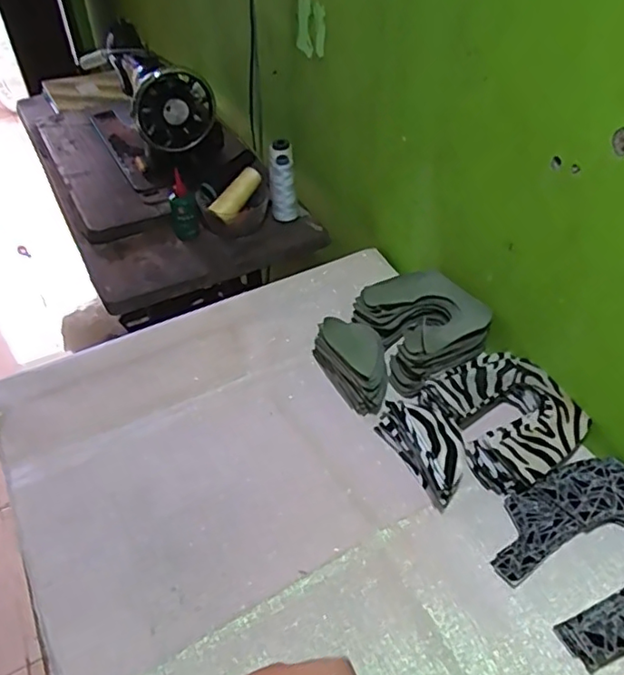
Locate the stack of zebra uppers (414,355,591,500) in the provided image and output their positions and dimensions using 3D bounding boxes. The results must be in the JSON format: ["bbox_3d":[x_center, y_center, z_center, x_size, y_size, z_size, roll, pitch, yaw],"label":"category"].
[{"bbox_3d":[0.226,0.090,0.691,0.136,0.039,0.165,-21,47,-15],"label":"stack of zebra uppers"}]

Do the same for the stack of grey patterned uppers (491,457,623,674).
[{"bbox_3d":[0.288,0.211,0.574,0.182,0.028,0.190,-26,48,-20],"label":"stack of grey patterned uppers"}]

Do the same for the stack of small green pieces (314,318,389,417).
[{"bbox_3d":[0.053,0.029,0.744,0.071,0.070,0.121,-13,45,-10],"label":"stack of small green pieces"}]

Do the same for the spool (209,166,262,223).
[{"bbox_3d":[-0.123,-0.240,0.997,0.030,0.036,0.114,24,66,26],"label":"spool"}]

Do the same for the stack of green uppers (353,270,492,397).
[{"bbox_3d":[0.144,-0.018,0.789,0.147,0.054,0.159,-24,48,-19],"label":"stack of green uppers"}]

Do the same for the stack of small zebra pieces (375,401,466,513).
[{"bbox_3d":[0.131,0.117,0.667,0.066,0.054,0.132,-22,47,-18],"label":"stack of small zebra pieces"}]

